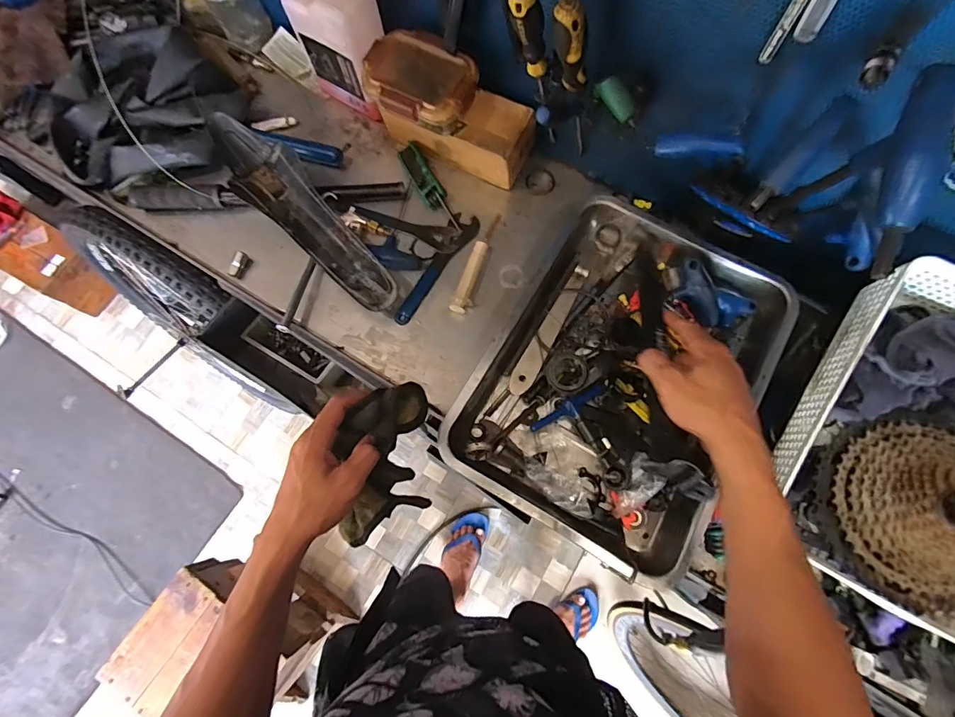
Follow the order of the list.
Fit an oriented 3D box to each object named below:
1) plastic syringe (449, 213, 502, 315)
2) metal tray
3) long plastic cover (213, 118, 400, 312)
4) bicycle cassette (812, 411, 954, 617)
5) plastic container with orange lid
[{"bbox_3d":[-0.001,-0.142,0.645,0.021,0.024,0.174,18,74,6],"label":"plastic syringe"},{"bbox_3d":[0.171,0.014,0.533,0.283,0.053,0.388,30,76,9],"label":"metal tray"},{"bbox_3d":[-0.249,-0.200,0.631,0.088,0.077,0.347,-38,76,-10],"label":"long plastic cover"},{"bbox_3d":[0.458,0.152,0.452,0.194,0.060,0.187,0,73,1],"label":"bicycle cassette"},{"bbox_3d":[-0.077,-0.362,0.597,0.150,0.062,0.098,29,76,9],"label":"plastic container with orange lid"}]

